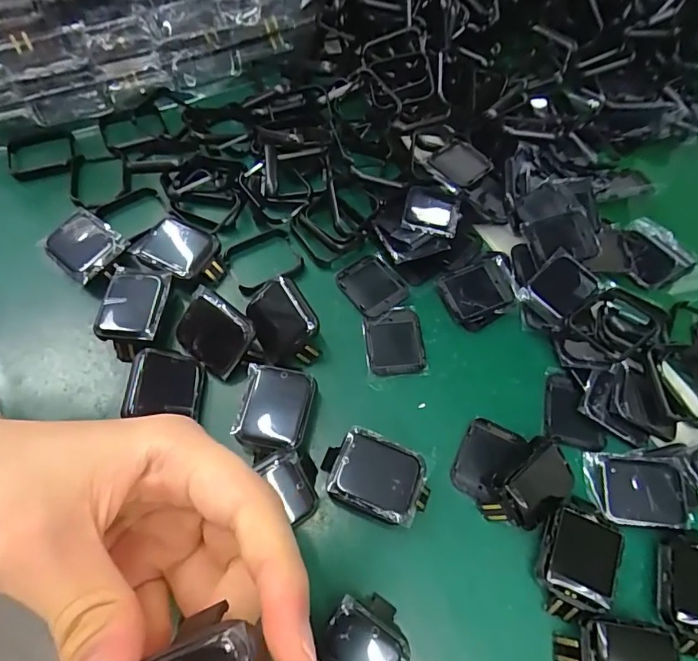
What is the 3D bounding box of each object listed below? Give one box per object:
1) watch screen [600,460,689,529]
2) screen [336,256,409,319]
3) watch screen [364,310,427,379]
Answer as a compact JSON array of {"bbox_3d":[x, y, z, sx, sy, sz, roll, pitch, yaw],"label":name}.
[{"bbox_3d":[0.146,0.080,0.230,0.036,0.006,0.030,5,64,1],"label":"watch screen"},{"bbox_3d":[0.014,-0.028,0.285,0.033,0.004,0.040,-33,69,-16],"label":"screen"},{"bbox_3d":[0.027,0.007,0.270,0.032,0.004,0.039,-4,64,-3],"label":"watch screen"}]

